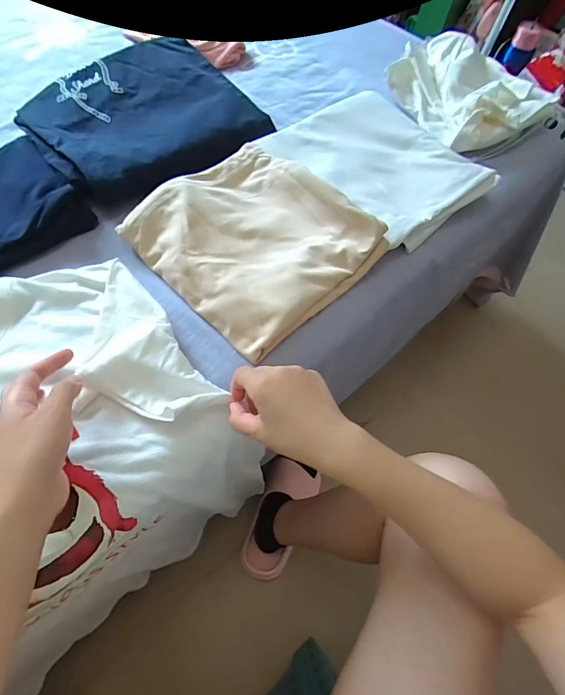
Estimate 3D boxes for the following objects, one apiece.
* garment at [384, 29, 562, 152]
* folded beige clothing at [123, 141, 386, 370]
[{"bbox_3d":[0.272,-0.405,0.587,0.171,0.059,0.241,-26,67,-16],"label":"garment"},{"bbox_3d":[-0.036,-0.133,0.439,0.210,0.040,0.234,-39,71,-21],"label":"folded beige clothing"}]

